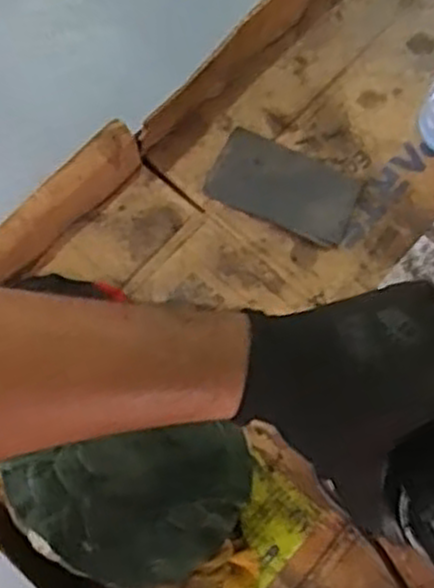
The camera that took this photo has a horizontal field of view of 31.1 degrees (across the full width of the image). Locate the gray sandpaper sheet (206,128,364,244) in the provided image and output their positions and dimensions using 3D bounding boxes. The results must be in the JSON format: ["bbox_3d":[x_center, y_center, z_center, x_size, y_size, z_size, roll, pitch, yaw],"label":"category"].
[{"bbox_3d":[0.056,-0.089,0.646,0.120,0.004,0.070,23,68,6],"label":"gray sandpaper sheet"}]

